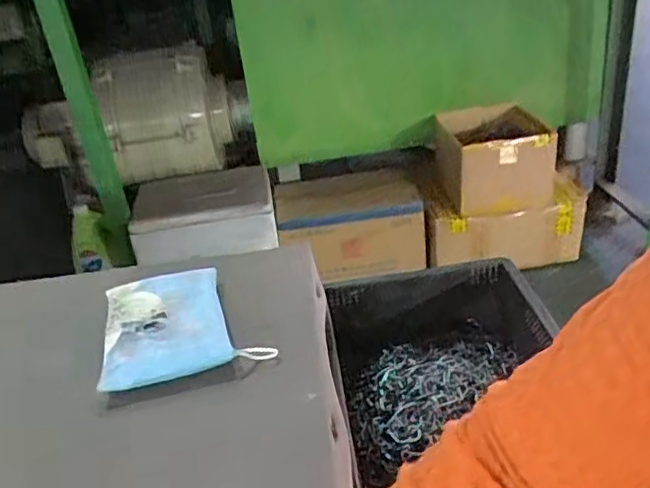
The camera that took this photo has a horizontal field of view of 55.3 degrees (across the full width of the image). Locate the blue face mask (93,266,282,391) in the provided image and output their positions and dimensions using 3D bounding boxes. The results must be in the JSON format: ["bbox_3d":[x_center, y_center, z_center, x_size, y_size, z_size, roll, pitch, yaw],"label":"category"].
[{"bbox_3d":[-0.142,0.068,0.596,0.136,0.024,0.150,-13,31,-13],"label":"blue face mask"}]

